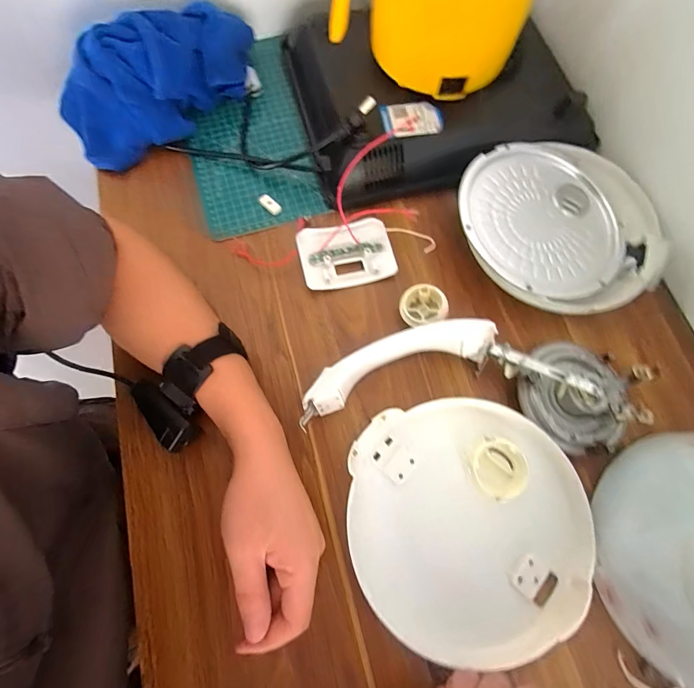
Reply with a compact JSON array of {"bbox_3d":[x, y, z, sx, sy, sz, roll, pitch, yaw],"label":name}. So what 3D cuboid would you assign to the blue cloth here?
[{"bbox_3d":[-0.217,-0.311,0.434,0.247,0.094,0.099,-31,75,-7],"label":"blue cloth"}]

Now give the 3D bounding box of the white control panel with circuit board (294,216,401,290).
[{"bbox_3d":[-0.001,-0.100,0.407,0.098,0.012,0.073,-15,74,-2],"label":"white control panel with circuit board"}]

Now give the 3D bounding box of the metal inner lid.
[{"bbox_3d":[0.232,-0.133,0.394,0.216,0.038,0.202,-1,74,2],"label":"metal inner lid"}]

